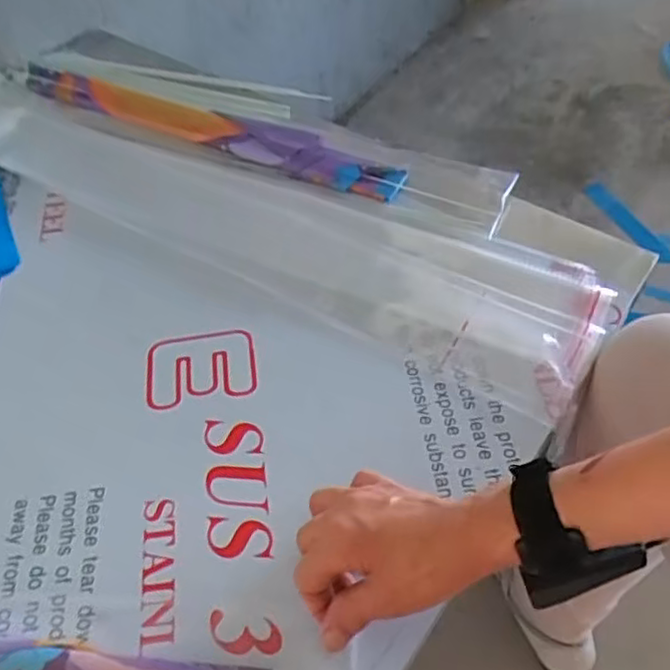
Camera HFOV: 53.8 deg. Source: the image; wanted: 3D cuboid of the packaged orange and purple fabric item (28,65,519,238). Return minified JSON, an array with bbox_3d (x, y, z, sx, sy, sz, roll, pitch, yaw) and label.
[{"bbox_3d":[-0.099,-0.231,0.735,0.601,0.017,0.096,20,58,19],"label":"packaged orange and purple fabric item"}]

